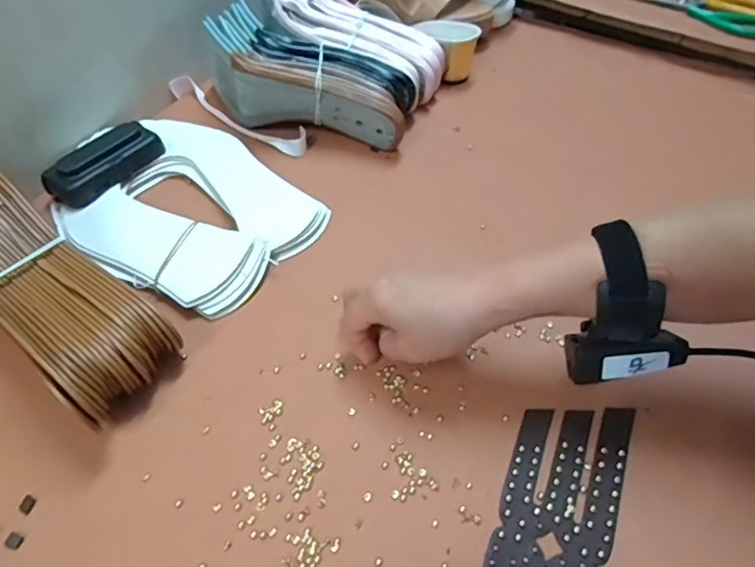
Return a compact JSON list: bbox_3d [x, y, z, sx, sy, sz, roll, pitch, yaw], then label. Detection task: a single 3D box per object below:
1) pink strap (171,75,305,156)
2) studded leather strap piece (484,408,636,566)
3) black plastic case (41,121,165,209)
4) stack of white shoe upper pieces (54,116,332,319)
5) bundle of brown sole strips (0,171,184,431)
[{"bbox_3d":[-0.155,-0.186,0.582,0.188,0.017,0.033,27,56,20],"label":"pink strap"},{"bbox_3d":[0.103,0.162,0.316,0.068,0.006,0.212,19,53,14],"label":"studded leather strap piece"},{"bbox_3d":[-0.253,-0.114,0.495,0.047,0.027,0.105,32,58,23],"label":"black plastic case"},{"bbox_3d":[-0.176,-0.072,0.484,0.224,0.022,0.174,30,57,22],"label":"stack of white shoe upper pieces"},{"bbox_3d":[-0.250,0.002,0.386,0.224,0.080,0.076,30,57,22],"label":"bundle of brown sole strips"}]

